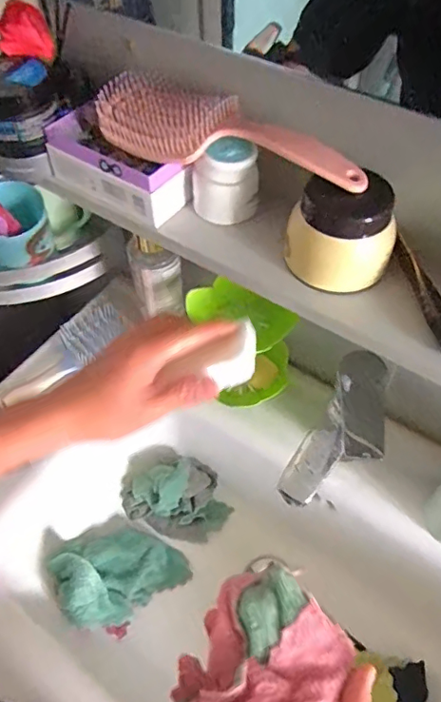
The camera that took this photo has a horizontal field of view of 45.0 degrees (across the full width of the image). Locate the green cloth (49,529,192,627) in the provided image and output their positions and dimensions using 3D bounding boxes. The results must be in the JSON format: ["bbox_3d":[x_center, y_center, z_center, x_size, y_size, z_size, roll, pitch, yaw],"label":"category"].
[{"bbox_3d":[-0.114,0.253,0.621,0.144,0.086,0.099,-20,56,-13],"label":"green cloth"}]

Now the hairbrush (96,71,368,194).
[{"bbox_3d":[0.003,-0.168,0.418,0.234,0.037,0.061,25,57,18],"label":"hairbrush"}]

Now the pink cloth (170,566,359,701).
[{"bbox_3d":[0.024,0.220,0.355,0.098,0.044,0.126,26,58,19],"label":"pink cloth"}]

